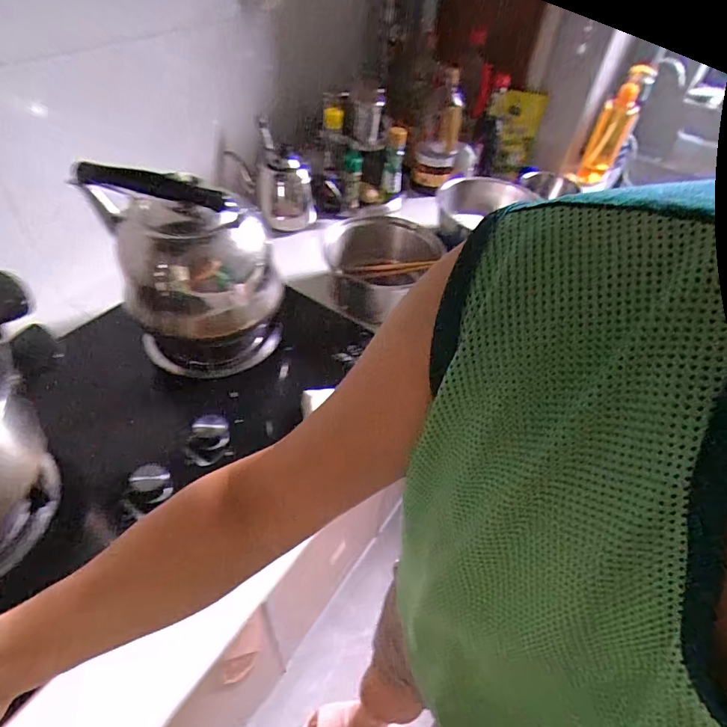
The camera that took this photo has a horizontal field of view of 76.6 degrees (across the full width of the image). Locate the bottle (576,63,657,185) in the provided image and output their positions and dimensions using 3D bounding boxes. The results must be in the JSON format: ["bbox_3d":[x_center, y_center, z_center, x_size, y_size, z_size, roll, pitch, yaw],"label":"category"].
[{"bbox_3d":[0.678,-0.637,1.260,0.080,0.257,0.089,34,54,23],"label":"bottle"}]

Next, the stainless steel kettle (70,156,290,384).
[{"bbox_3d":[-0.242,-0.140,0.667,0.217,0.322,0.216,-16,52,-19],"label":"stainless steel kettle"}]

